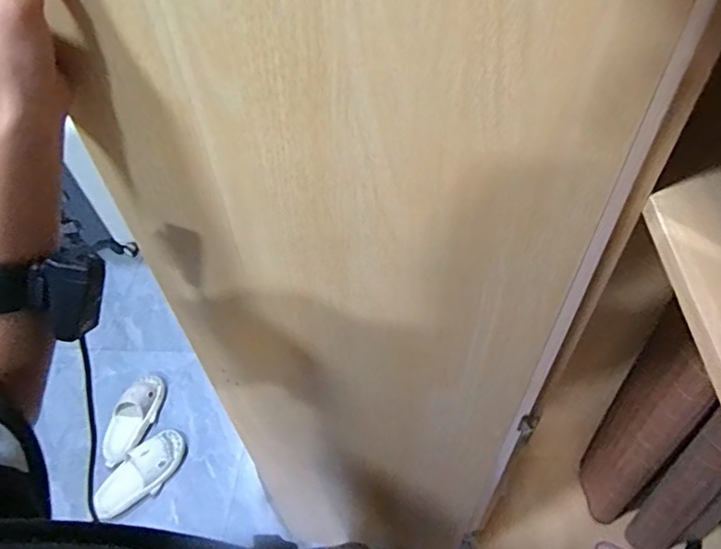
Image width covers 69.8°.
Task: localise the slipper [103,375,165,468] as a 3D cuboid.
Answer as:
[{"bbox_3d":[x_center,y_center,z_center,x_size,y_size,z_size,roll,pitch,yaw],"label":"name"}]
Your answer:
[{"bbox_3d":[-0.703,0.439,1.601,0.140,0.060,0.295,11,53,14],"label":"slipper"}]

